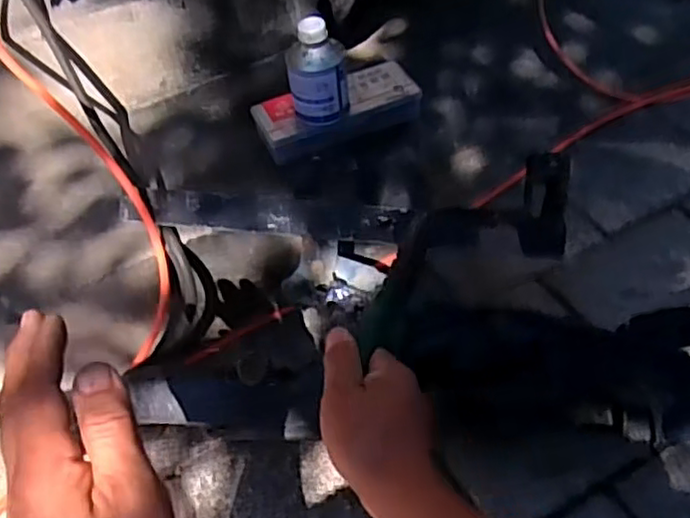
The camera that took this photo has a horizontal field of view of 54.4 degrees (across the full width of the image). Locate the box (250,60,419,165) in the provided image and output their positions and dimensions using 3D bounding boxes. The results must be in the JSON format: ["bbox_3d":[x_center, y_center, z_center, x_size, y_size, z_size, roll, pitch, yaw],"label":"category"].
[{"bbox_3d":[-0.008,-0.176,0.816,0.197,0.043,0.089,-21,52,-12],"label":"box"}]

